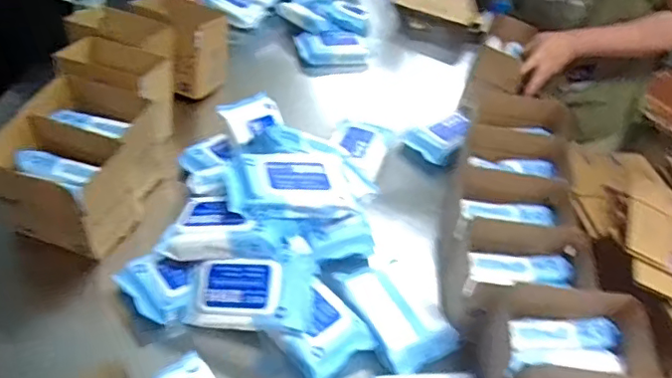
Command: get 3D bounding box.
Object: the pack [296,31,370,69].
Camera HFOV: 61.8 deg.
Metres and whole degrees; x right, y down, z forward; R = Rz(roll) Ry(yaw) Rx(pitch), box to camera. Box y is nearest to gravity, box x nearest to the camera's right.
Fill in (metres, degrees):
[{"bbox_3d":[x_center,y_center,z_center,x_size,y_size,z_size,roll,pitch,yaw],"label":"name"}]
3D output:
[{"bbox_3d":[-0.011,-0.343,1.383,0.169,0.060,0.084,0,42,-9],"label":"pack"}]

